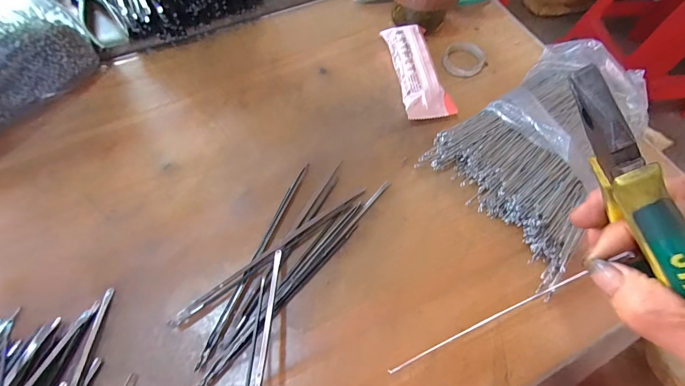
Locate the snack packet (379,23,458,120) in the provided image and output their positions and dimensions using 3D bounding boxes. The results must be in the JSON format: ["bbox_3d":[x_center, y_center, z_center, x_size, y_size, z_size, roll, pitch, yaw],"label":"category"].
[{"bbox_3d":[0.081,-0.135,0.362,0.050,0.031,0.123,-11,65,-7],"label":"snack packet"}]

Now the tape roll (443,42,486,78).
[{"bbox_3d":[0.141,-0.154,0.387,0.046,0.015,0.050,1,64,-2],"label":"tape roll"}]

